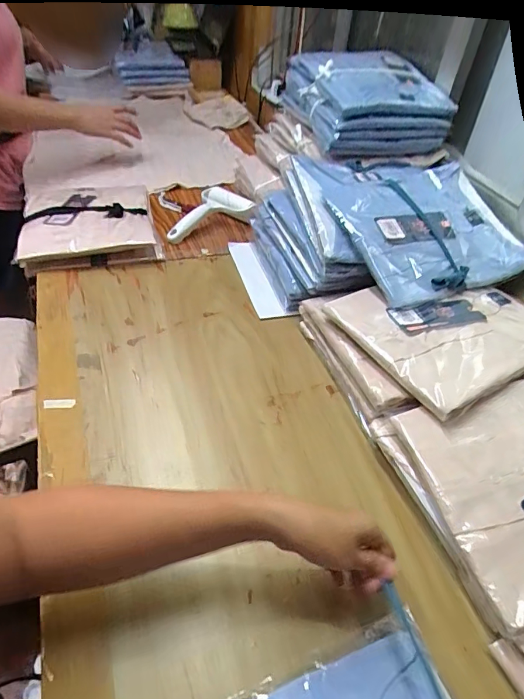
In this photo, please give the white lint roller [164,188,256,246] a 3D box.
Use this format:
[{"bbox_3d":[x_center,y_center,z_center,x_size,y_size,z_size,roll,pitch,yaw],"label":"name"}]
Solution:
[{"bbox_3d":[-0.096,-0.253,0.829,0.102,0.036,0.193,21,47,12],"label":"white lint roller"}]

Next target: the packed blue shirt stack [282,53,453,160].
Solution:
[{"bbox_3d":[0.182,-0.459,0.804,0.220,0.118,0.275,-7,47,-14],"label":"packed blue shirt stack"}]

